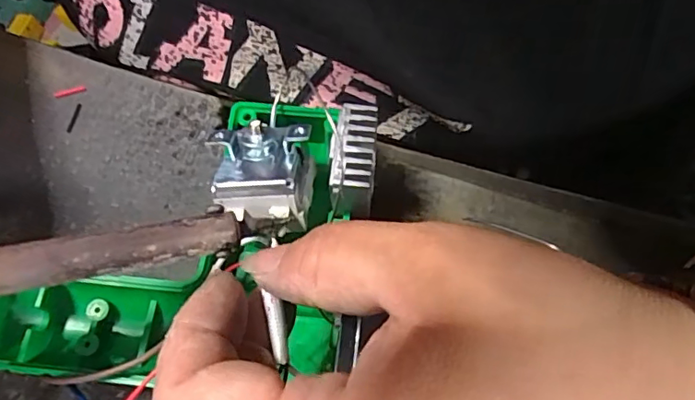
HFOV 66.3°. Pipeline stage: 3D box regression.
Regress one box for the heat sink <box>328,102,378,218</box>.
[{"bbox_3d":[0.002,-0.013,0.181,0.013,0.026,0.034,5,67,7],"label":"heat sink"}]

